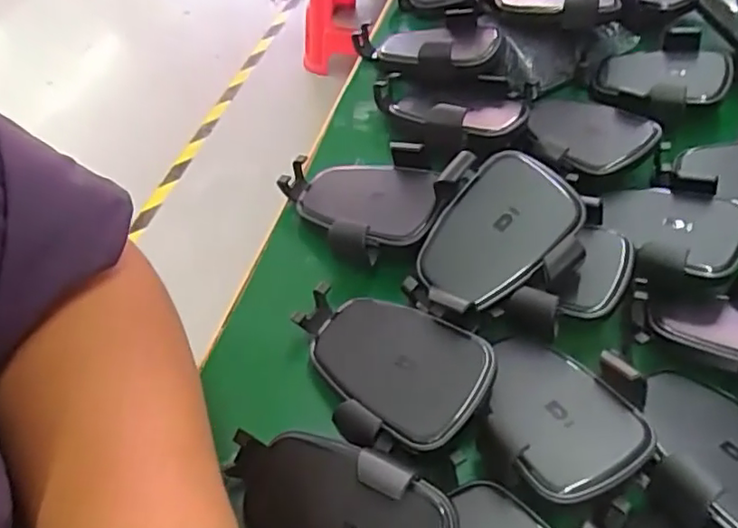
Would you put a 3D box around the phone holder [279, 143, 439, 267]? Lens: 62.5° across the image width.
[{"bbox_3d":[-0.005,-0.046,0.412,0.116,0.031,0.086,13,49,28],"label":"phone holder"}]

